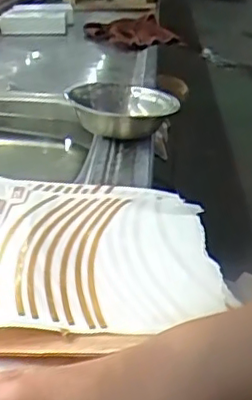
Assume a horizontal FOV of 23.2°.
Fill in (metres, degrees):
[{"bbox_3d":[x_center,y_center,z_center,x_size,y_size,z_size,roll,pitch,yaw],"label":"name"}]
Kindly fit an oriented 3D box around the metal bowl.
[{"bbox_3d":[-0.006,-0.130,0.894,0.146,0.050,0.152,6,24,-3],"label":"metal bowl"}]

